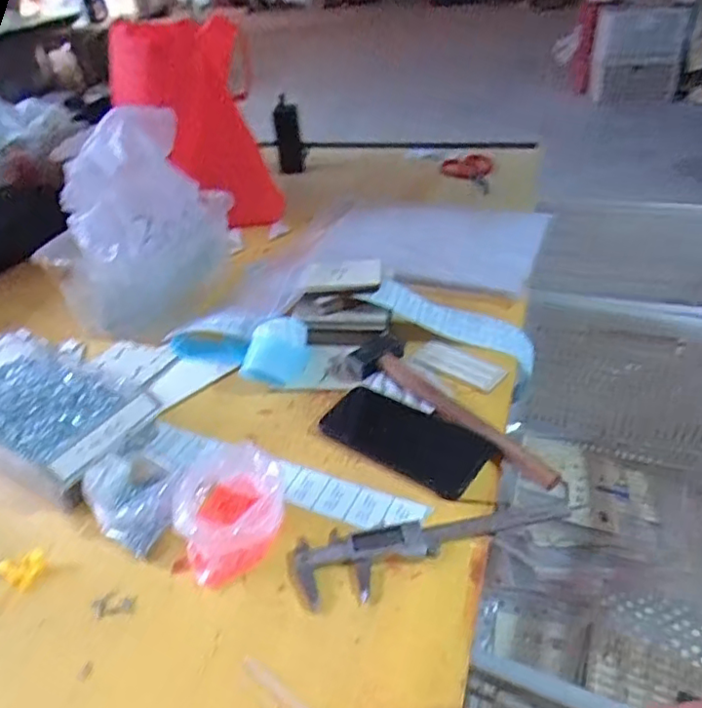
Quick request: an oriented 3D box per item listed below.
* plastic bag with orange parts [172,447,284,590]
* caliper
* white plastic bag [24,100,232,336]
[{"bbox_3d":[-0.099,0.131,0.503,0.084,0.051,0.103,-7,36,-4],"label":"plastic bag with orange parts"},{"bbox_3d":[0.067,0.148,0.489,0.235,0.012,0.060,-14,37,-12],"label":"caliper"},{"bbox_3d":[-0.278,-0.179,0.786,0.172,0.249,0.201,1,36,8],"label":"white plastic bag"}]

